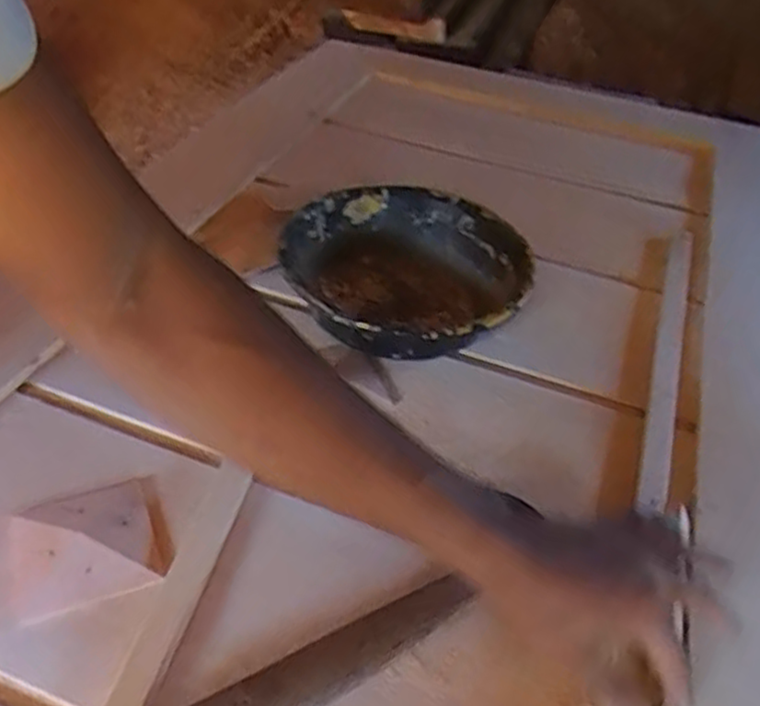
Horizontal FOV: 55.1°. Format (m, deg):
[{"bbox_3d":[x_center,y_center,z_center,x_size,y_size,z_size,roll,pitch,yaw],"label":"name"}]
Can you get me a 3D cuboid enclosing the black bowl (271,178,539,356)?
[{"bbox_3d":[0.025,-0.066,0.706,0.224,0.085,0.230,3,41,-3],"label":"black bowl"}]

